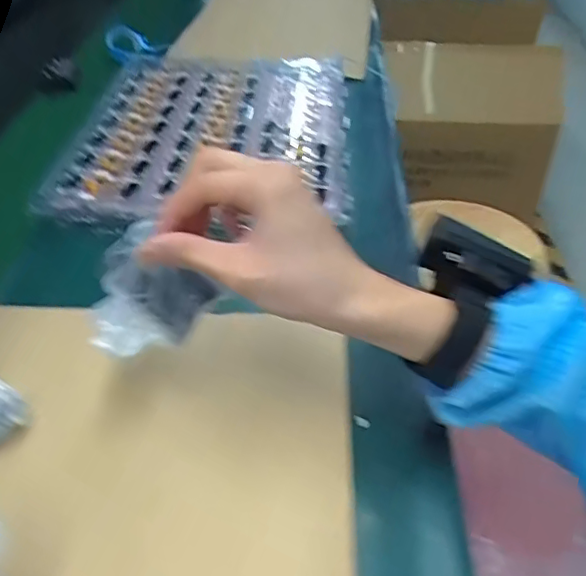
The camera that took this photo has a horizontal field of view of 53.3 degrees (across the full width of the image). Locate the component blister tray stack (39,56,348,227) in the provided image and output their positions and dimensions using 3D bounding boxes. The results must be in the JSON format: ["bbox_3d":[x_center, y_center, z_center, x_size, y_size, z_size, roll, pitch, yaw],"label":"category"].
[{"bbox_3d":[-0.087,-0.183,0.667,0.292,0.030,0.351,-1,41,2],"label":"component blister tray stack"}]

